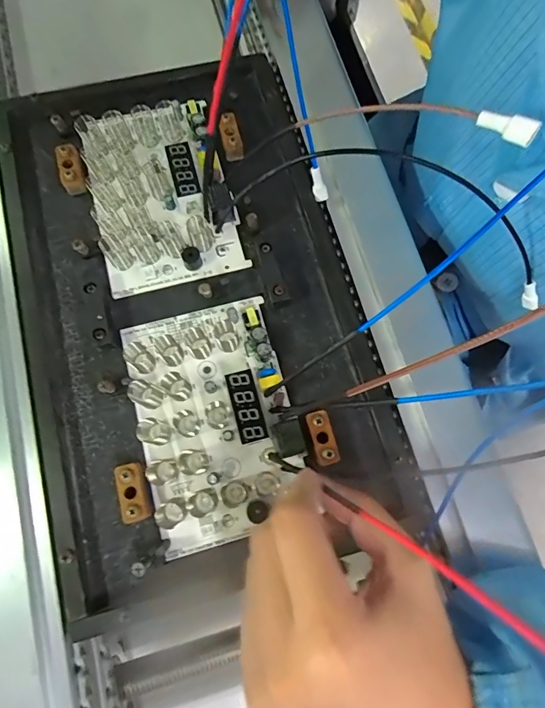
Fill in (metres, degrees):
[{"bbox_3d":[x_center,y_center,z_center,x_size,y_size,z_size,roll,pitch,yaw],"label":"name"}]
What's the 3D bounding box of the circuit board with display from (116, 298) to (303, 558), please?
[{"bbox_3d":[-0.034,0.036,0.238,0.086,0.019,0.133,-15,76,-4],"label":"circuit board with display"}]

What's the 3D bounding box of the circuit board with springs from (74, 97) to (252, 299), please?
[{"bbox_3d":[-0.078,-0.111,0.273,0.088,0.020,0.133,-17,76,-4],"label":"circuit board with springs"}]

